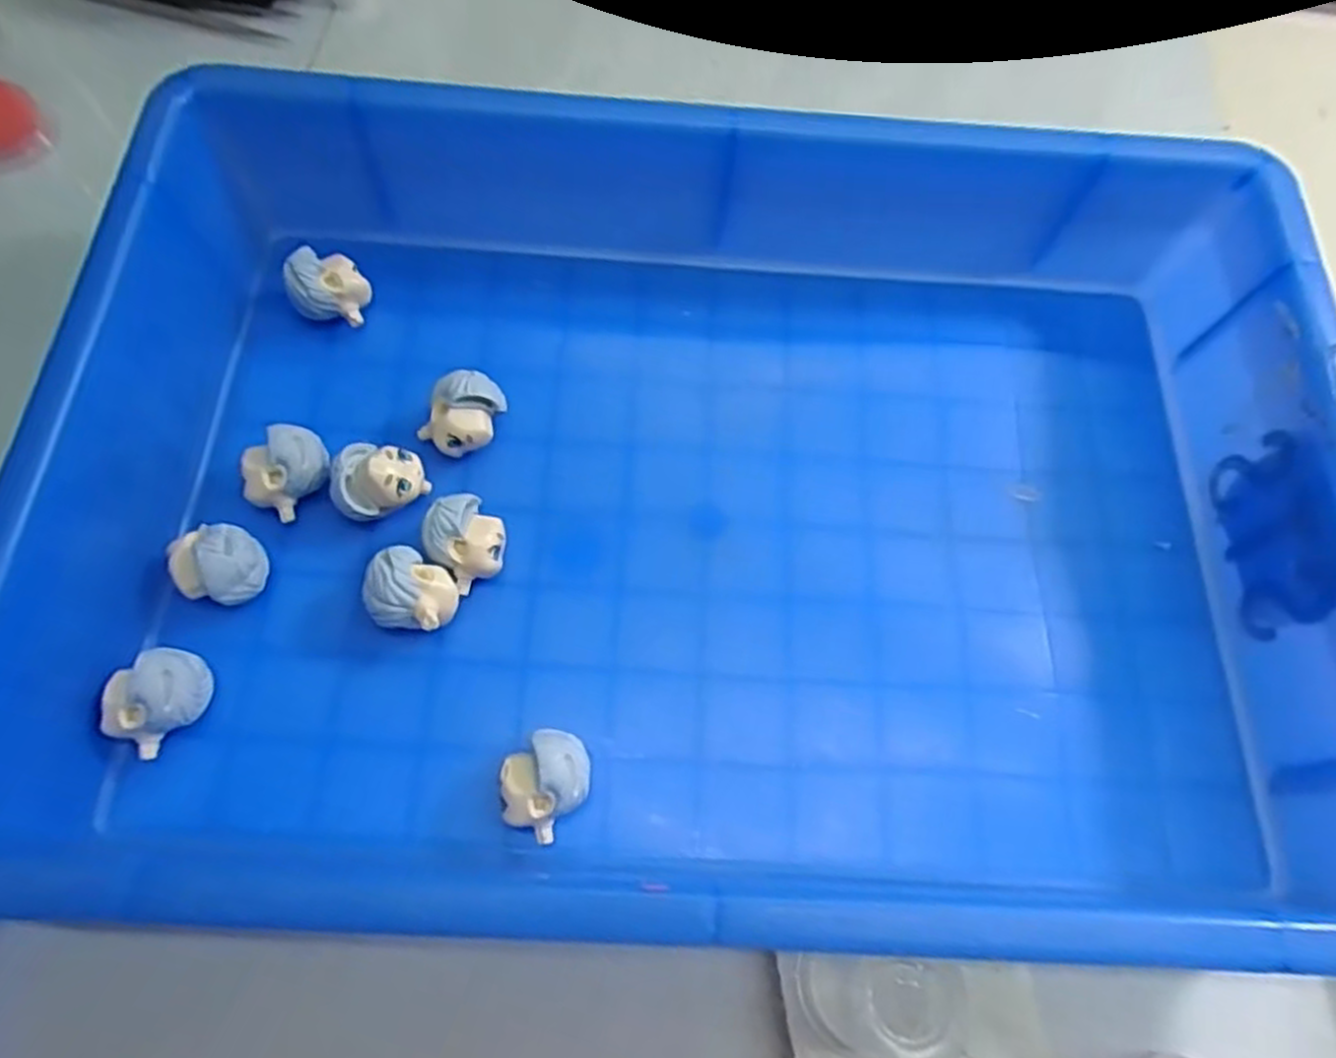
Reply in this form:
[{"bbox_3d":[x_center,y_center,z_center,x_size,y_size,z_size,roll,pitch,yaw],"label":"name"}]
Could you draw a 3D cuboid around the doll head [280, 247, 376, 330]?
[{"bbox_3d":[-0.120,-0.085,0.282,0.023,0.025,0.021,8,68,1],"label":"doll head"}]

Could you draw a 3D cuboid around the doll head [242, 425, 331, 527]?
[{"bbox_3d":[-0.122,-0.018,0.254,0.017,0.022,0.027,39,72,13],"label":"doll head"}]

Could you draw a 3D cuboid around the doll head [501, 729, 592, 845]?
[{"bbox_3d":[-0.034,0.072,0.223,0.022,0.025,0.027,43,73,14],"label":"doll head"}]

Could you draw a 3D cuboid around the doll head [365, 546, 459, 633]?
[{"bbox_3d":[-0.078,0.021,0.242,0.026,0.024,0.023,33,71,11],"label":"doll head"}]

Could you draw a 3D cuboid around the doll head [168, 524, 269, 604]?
[{"bbox_3d":[-0.136,0.012,0.240,0.023,0.026,0.020,-32,73,-13],"label":"doll head"}]

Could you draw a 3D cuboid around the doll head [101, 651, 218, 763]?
[{"bbox_3d":[-0.145,0.048,0.225,0.027,0.025,0.020,-39,75,-15],"label":"doll head"}]

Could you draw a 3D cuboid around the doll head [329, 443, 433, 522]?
[{"bbox_3d":[-0.094,-0.016,0.255,0.027,0.022,0.023,-39,75,-15],"label":"doll head"}]

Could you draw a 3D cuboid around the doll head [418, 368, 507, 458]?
[{"bbox_3d":[-0.067,-0.037,0.265,0.020,0.024,0.026,35,72,11],"label":"doll head"}]

